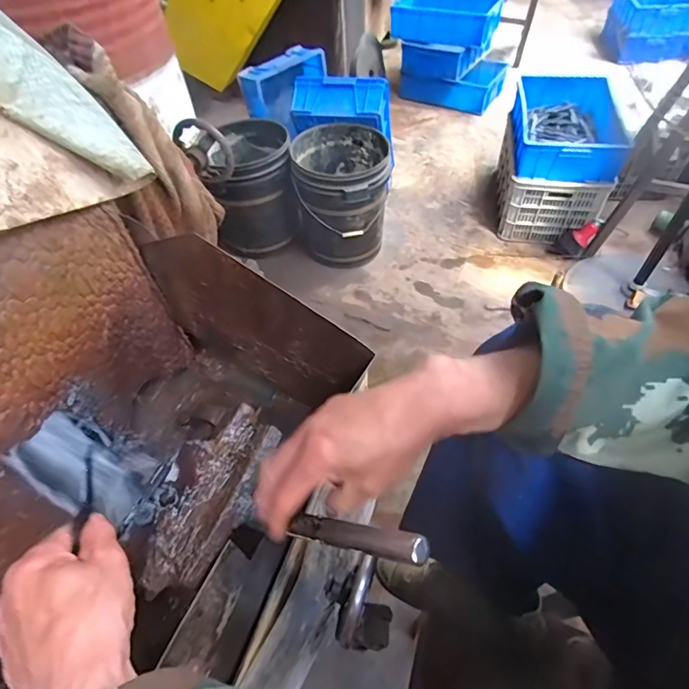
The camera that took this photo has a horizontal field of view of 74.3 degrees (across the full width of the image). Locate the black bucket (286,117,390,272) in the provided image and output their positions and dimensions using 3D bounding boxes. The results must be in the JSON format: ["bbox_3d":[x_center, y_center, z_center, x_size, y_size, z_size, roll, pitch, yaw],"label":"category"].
[{"bbox_3d":[-0.008,-0.557,1.803,0.359,0.436,0.378,-1,52,2],"label":"black bucket"}]

